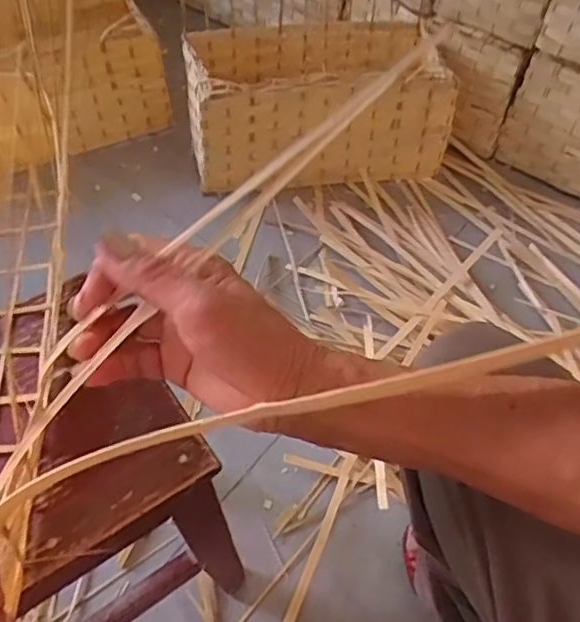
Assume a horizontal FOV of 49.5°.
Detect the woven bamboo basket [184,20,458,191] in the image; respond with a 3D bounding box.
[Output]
[{"bbox_3d":[0.048,-0.385,1.117,0.439,0.166,0.236,-4,56,-6],"label":"woven bamboo basket"}]

